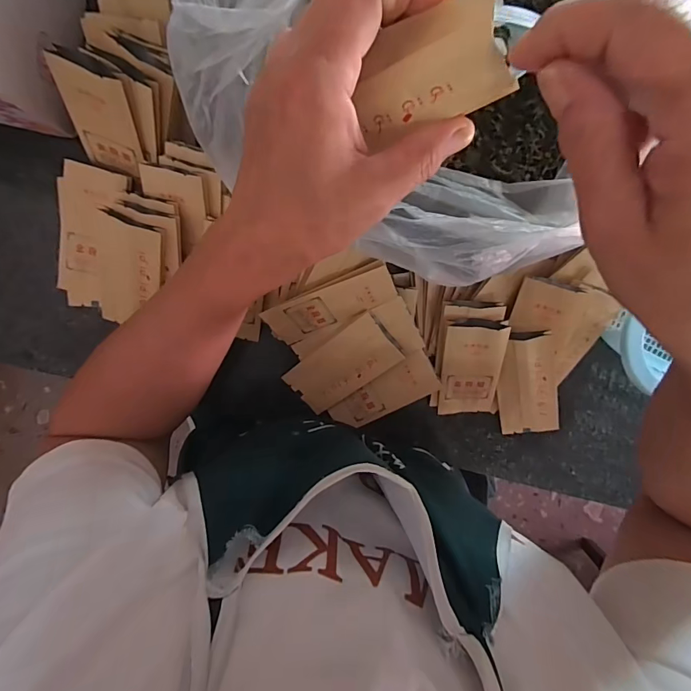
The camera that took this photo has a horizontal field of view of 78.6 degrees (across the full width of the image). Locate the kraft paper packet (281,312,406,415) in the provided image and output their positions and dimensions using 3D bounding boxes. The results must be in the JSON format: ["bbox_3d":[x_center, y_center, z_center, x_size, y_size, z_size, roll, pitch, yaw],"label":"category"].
[{"bbox_3d":[-0.002,0.020,0.383,0.106,0.013,0.054,-38,100,29],"label":"kraft paper packet"}]

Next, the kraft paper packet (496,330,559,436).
[{"bbox_3d":[0.170,0.038,0.393,0.051,0.013,0.109,-3,122,17],"label":"kraft paper packet"}]

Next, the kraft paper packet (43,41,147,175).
[{"bbox_3d":[-0.178,-0.165,0.314,0.051,0.092,0.011,20,66,-5],"label":"kraft paper packet"}]

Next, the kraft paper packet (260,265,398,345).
[{"bbox_3d":[-0.013,-0.032,0.351,0.112,0.004,0.046,-21,142,18],"label":"kraft paper packet"}]

